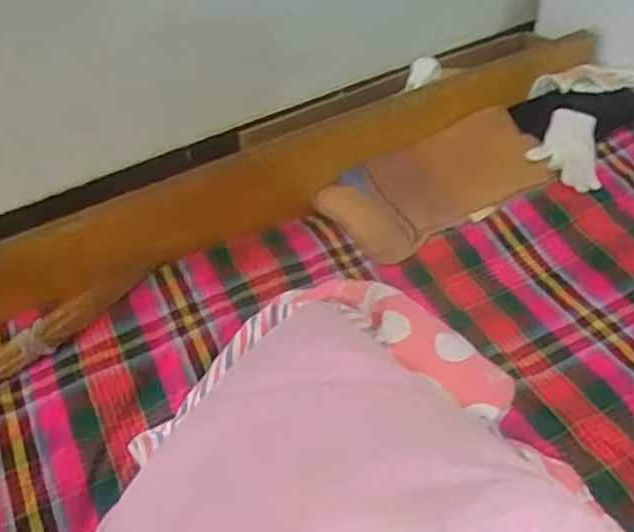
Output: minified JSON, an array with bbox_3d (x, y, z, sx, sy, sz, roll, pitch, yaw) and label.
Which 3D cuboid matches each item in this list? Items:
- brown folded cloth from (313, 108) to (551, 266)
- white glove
[{"bbox_3d":[0.231,-0.162,1.223,0.450,0.058,0.209,-24,49,-19],"label":"brown folded cloth"},{"bbox_3d":[0.478,-0.224,1.256,0.133,0.062,0.179,14,48,17],"label":"white glove"}]

